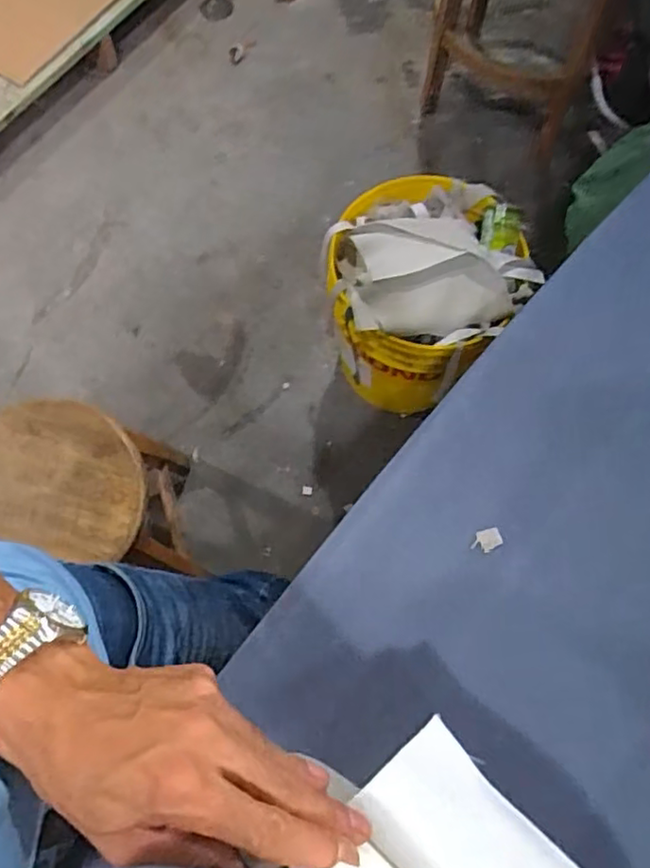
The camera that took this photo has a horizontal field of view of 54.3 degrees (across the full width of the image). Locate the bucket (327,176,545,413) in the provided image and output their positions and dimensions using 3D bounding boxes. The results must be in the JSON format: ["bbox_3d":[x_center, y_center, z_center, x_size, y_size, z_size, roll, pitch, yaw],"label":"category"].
[{"bbox_3d":[0.153,-0.231,1.155,0.286,0.387,0.292,0,71,0],"label":"bucket"}]

